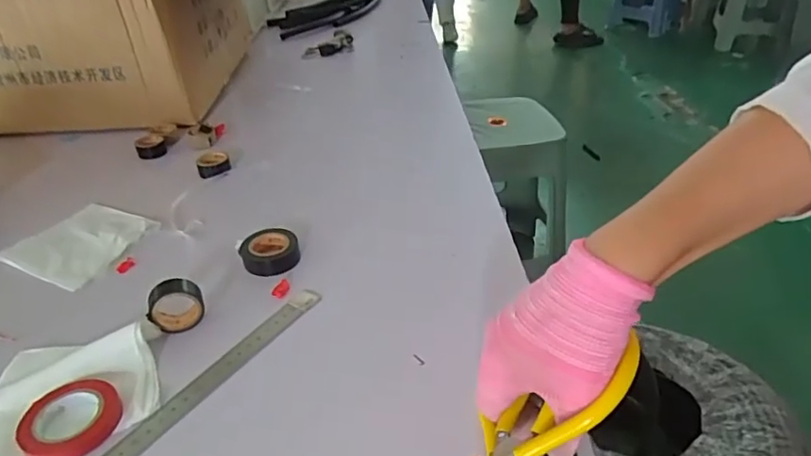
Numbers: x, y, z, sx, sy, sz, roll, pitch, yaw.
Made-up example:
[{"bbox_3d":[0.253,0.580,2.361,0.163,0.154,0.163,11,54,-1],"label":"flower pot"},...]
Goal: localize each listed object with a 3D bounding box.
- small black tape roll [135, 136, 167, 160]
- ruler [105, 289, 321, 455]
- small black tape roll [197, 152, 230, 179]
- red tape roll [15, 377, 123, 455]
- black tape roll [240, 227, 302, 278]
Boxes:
[{"bbox_3d":[-0.330,-0.106,0.729,0.033,0.015,0.040,-27,41,-31],"label":"small black tape roll"},{"bbox_3d":[-0.144,0.110,0.410,0.023,0.008,0.218,20,41,30],"label":"ruler"},{"bbox_3d":[-0.228,-0.074,0.670,0.036,0.016,0.040,-16,36,-18],"label":"small black tape roll"},{"bbox_3d":[-0.225,0.127,0.378,0.059,0.013,0.058,-2,34,2],"label":"red tape roll"},{"bbox_3d":[-0.125,0.024,0.522,0.050,0.025,0.050,-2,34,2],"label":"black tape roll"}]

